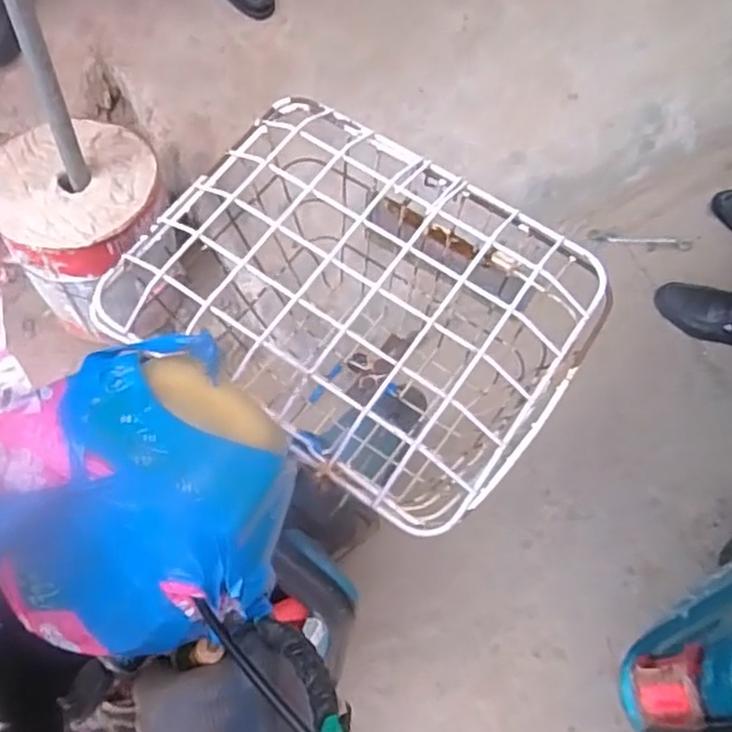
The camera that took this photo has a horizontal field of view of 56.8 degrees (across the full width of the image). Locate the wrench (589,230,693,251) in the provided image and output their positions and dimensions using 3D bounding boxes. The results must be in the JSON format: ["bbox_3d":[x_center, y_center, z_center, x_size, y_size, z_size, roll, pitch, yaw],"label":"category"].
[{"bbox_3d":[0.616,-0.281,1.524,0.232,0.016,0.031,4,66,2],"label":"wrench"}]

